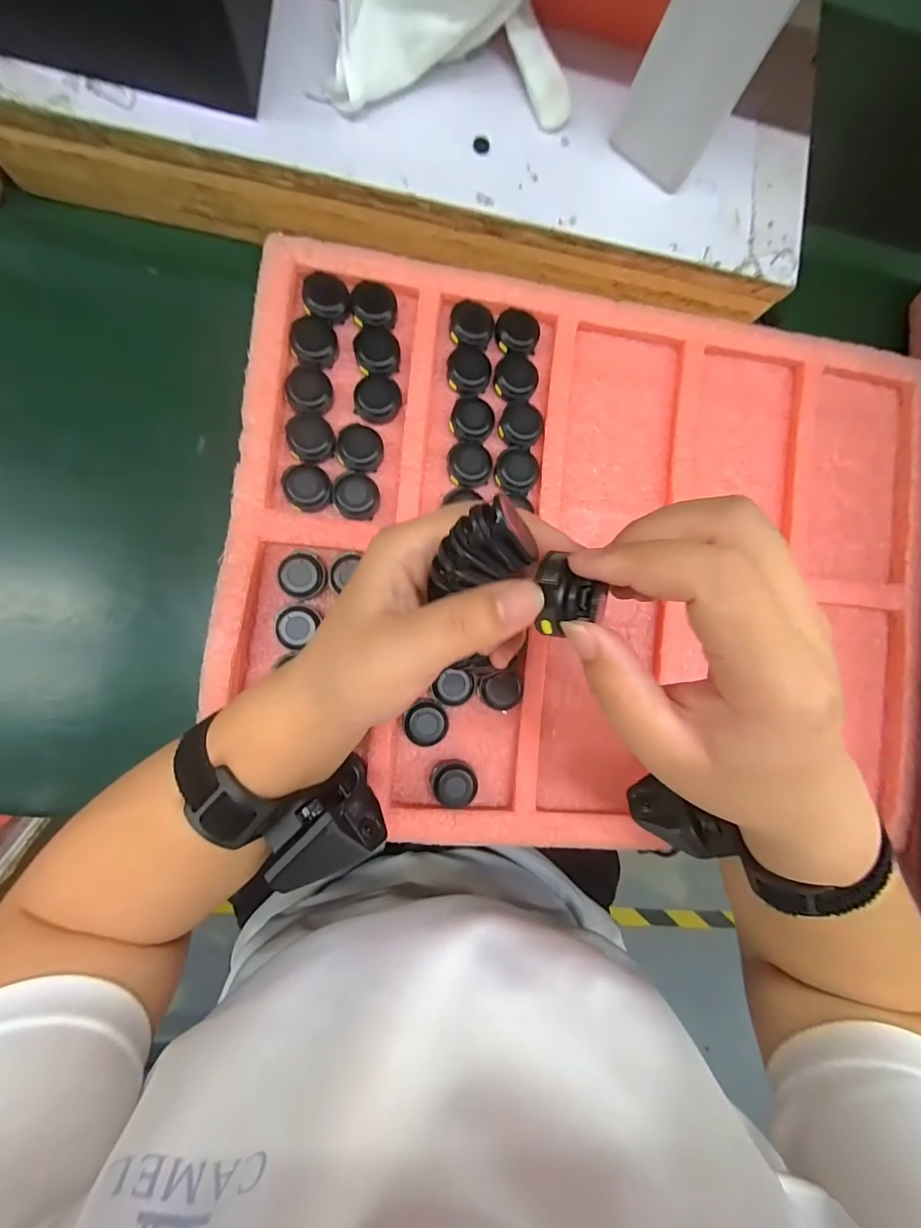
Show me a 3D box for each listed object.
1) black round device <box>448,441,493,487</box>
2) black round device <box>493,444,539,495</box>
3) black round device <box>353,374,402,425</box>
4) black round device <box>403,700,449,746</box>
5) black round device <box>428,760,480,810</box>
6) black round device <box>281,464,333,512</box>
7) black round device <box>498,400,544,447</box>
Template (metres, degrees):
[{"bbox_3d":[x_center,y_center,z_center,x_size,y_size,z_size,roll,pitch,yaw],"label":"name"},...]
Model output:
[{"bbox_3d":[0.006,-0.102,0.313,0.030,0.012,0.029,0,89,-8],"label":"black round device"},{"bbox_3d":[0.038,-0.098,0.316,0.029,0.010,0.032,21,86,-7],"label":"black round device"},{"bbox_3d":[-0.054,-0.143,0.305,0.030,0.009,0.030,0,89,-8],"label":"black round device"},{"bbox_3d":[-0.023,0.071,0.303,0.028,0.012,0.029,0,89,-8],"label":"black round device"},{"bbox_3d":[-0.004,0.111,0.303,0.029,0.015,0.025,-1,89,-8],"label":"black round device"},{"bbox_3d":[-0.099,-0.082,0.297,0.029,0.012,0.030,0,89,-8],"label":"black round device"},{"bbox_3d":[0.042,-0.132,0.316,0.029,0.013,0.032,-1,89,-8],"label":"black round device"}]

